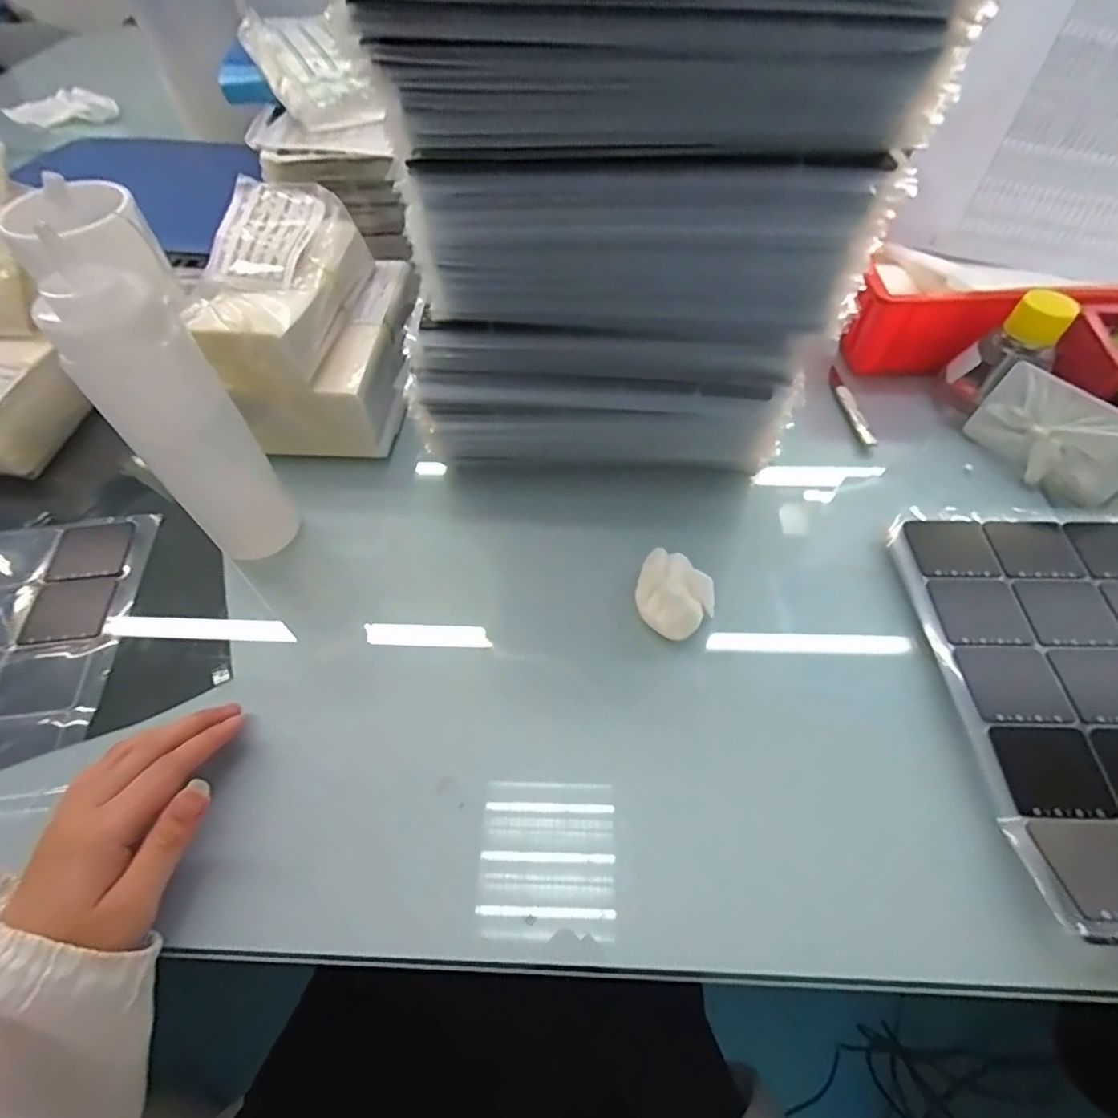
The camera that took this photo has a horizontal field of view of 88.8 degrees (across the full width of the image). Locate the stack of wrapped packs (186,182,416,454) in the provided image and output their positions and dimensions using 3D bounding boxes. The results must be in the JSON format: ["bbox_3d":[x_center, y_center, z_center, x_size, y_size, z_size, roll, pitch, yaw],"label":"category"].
[{"bbox_3d":[-0.207,-0.192,0.484,0.122,0.148,0.195,2,55,2],"label":"stack of wrapped packs"}]

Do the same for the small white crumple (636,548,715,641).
[{"bbox_3d":[0.082,0.019,0.395,0.051,0.032,0.062,12,56,9],"label":"small white crumple"}]

